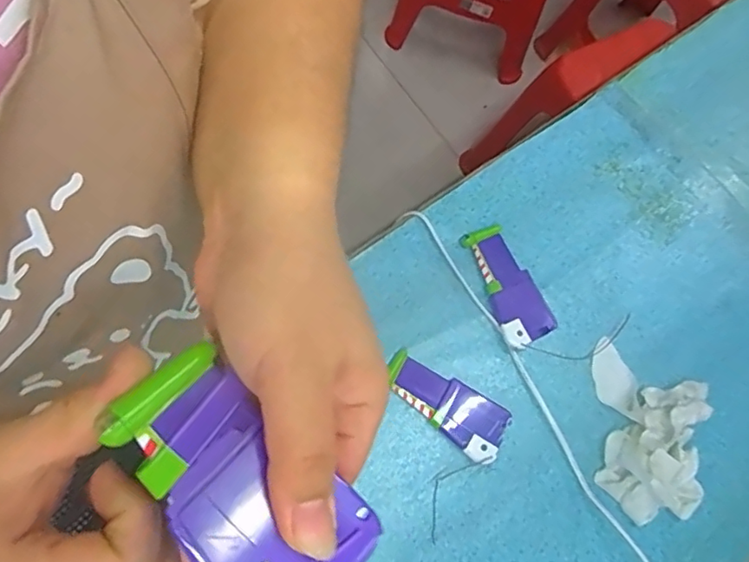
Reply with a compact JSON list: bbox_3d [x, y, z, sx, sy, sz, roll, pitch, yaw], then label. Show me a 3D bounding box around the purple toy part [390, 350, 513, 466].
[{"bbox_3d":[0.062,0.110,0.503,0.116,0.014,0.049,35,75,4],"label":"purple toy part"}]

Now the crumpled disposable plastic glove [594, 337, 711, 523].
[{"bbox_3d":[0.252,0.130,0.491,0.100,0.038,0.147,7,75,-4],"label":"crumpled disposable plastic glove"}]

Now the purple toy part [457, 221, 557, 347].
[{"bbox_3d":[0.125,0.003,0.535,0.051,0.013,0.117,-24,79,-11],"label":"purple toy part"}]

